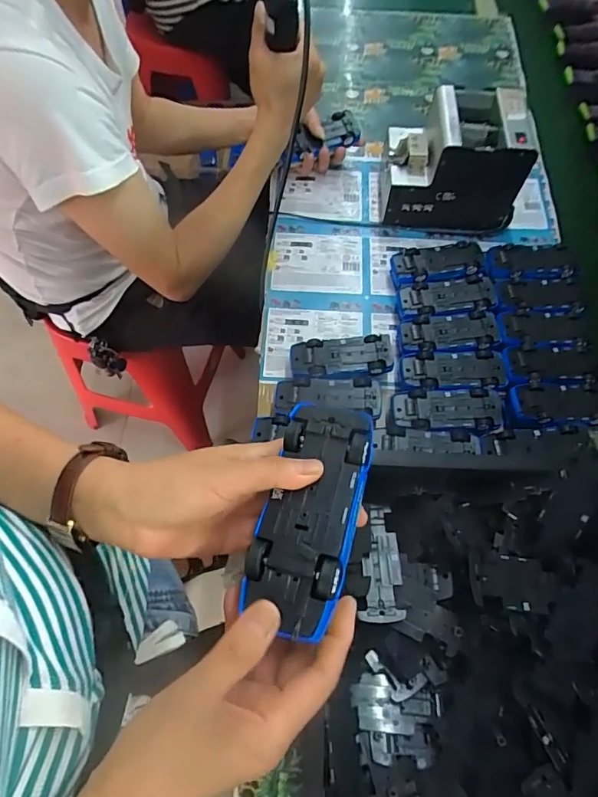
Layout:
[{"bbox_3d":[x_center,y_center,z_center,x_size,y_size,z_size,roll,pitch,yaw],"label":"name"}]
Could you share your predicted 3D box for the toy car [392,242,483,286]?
[{"bbox_3d":[0.200,-0.189,0.699,0.133,0.041,0.058,-9,67,-7],"label":"toy car"}]

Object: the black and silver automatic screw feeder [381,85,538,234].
[{"bbox_3d":[0.239,-0.386,0.748,0.198,0.139,0.185,4,66,-1],"label":"black and silver automatic screw feeder"}]

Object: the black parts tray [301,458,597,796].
[{"bbox_3d":[0.168,0.280,0.437,0.317,0.069,0.444,3,66,-1],"label":"black parts tray"}]

